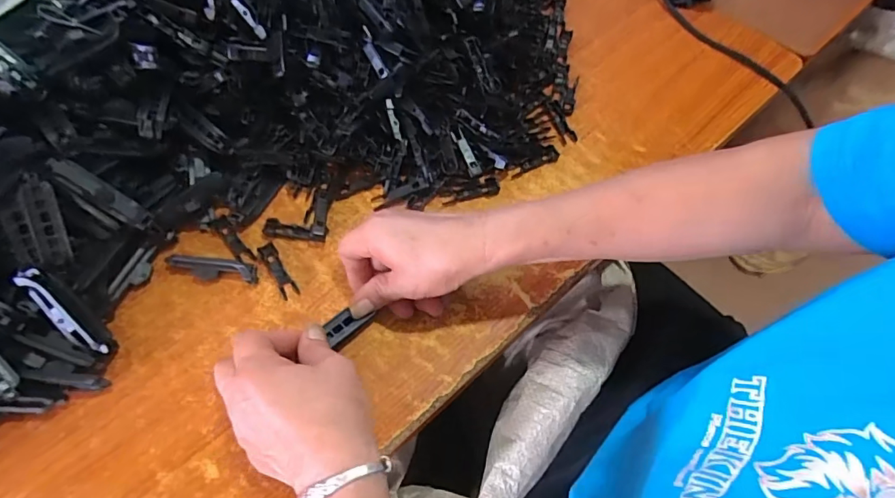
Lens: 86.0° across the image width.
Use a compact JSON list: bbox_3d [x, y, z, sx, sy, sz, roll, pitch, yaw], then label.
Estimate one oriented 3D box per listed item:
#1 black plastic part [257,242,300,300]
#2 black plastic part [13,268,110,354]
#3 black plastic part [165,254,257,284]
[{"bbox_3d":[-0.141,0.018,0.399,0.014,0.006,0.055,-30,67,-17],"label":"black plastic part"},{"bbox_3d":[-0.275,0.046,0.343,0.022,0.017,0.074,-43,103,-22],"label":"black plastic part"},{"bbox_3d":[-0.191,0.017,0.390,0.071,0.017,0.015,5,62,0],"label":"black plastic part"}]

